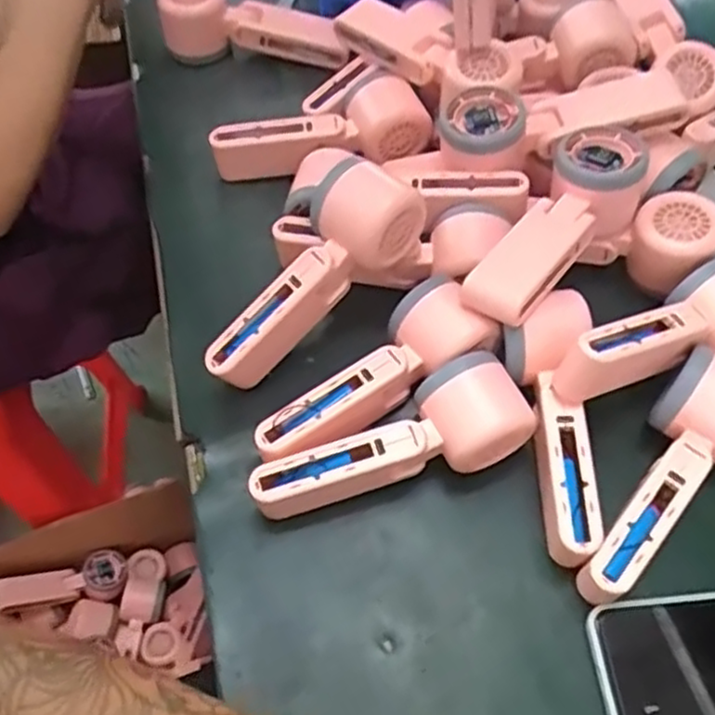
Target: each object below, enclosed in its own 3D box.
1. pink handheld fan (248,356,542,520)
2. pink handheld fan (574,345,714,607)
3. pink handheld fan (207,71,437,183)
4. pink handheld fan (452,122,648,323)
[{"bbox_3d":[0.019,0.056,0.425,0.164,0.057,0.054,-21,60,-12],"label":"pink handheld fan"},{"bbox_3d":[0.173,0.067,0.413,0.055,0.061,0.149,39,66,21],"label":"pink handheld fan"},{"bbox_3d":[-0.028,-0.179,0.553,0.164,0.056,0.049,-9,59,-5],"label":"pink handheld fan"},{"bbox_3d":[0.132,-0.082,0.466,0.058,0.045,0.166,31,63,18],"label":"pink handheld fan"}]

